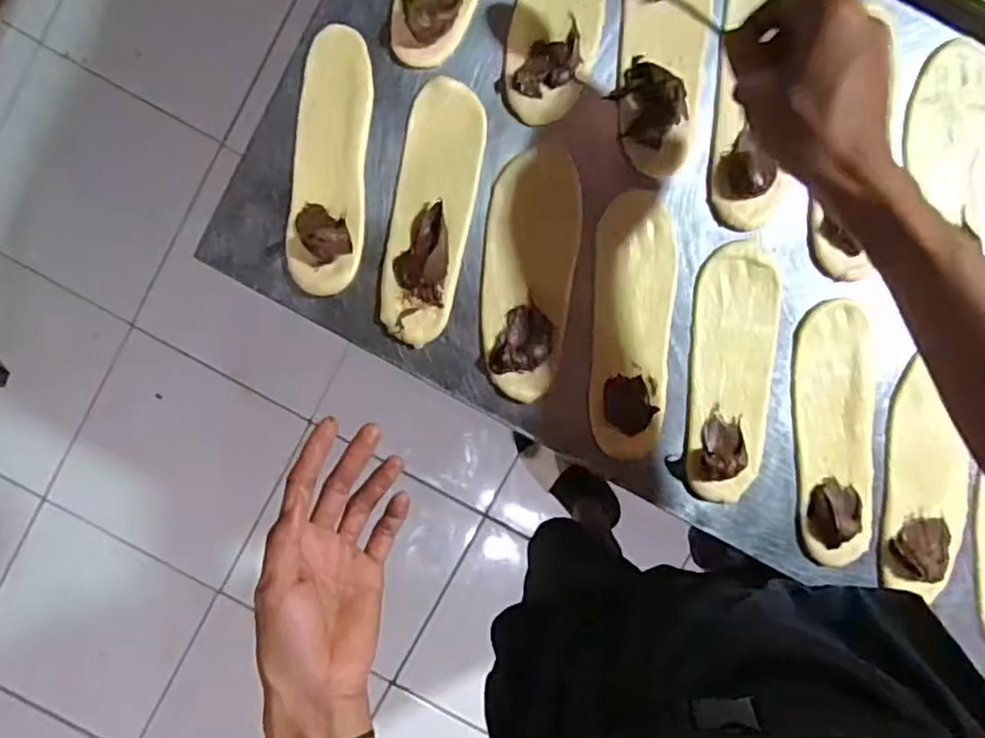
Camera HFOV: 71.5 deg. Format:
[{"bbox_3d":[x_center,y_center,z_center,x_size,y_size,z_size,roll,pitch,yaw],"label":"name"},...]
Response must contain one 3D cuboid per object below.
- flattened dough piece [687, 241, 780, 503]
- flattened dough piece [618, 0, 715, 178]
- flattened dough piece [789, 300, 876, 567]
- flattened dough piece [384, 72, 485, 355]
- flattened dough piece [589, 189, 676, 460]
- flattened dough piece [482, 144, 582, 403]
[{"bbox_3d":[0.190,0.003,0.533,0.066,0.025,0.197,3,92,3],"label":"flattened dough piece"},{"bbox_3d":[0.133,-0.255,0.517,0.067,0.019,0.202,3,94,1],"label":"flattened dough piece"},{"bbox_3d":[0.272,0.051,0.536,0.063,0.018,0.201,-4,94,2],"label":"flattened dough piece"},{"bbox_3d":[-0.047,-0.121,0.531,0.061,0.012,0.197,10,94,1],"label":"flattened dough piece"},{"bbox_3d":[0.110,-0.034,0.542,0.062,0.006,0.204,2,94,1],"label":"flattened dough piece"},{"bbox_3d":[0.029,-0.074,0.532,0.071,0.017,0.191,5,94,1],"label":"flattened dough piece"}]

